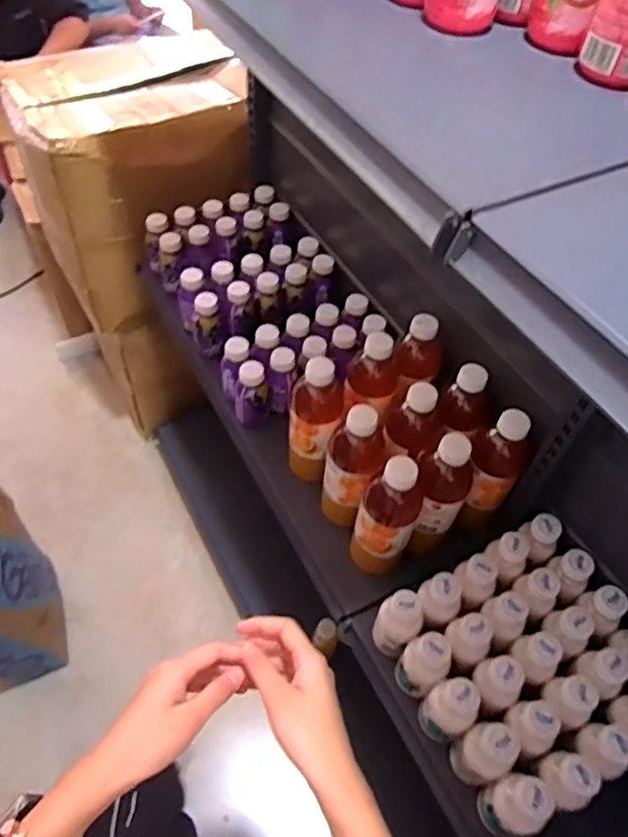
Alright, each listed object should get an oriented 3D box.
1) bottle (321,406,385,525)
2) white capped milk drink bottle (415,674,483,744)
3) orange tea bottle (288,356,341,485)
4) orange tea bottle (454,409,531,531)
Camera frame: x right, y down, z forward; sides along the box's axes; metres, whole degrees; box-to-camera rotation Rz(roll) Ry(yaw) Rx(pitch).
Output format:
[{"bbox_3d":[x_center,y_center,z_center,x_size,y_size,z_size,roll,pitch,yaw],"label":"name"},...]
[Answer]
[{"bbox_3d":[0.053,0.068,0.859,0.078,0.203,0.074,10,53,4],"label":"bottle"},{"bbox_3d":[0.167,0.364,0.753,0.050,0.130,0.060,-30,60,-23],"label":"white capped milk drink bottle"},{"bbox_3d":[0.000,0.011,0.918,0.078,0.230,0.066,6,53,1],"label":"orange tea bottle"},{"bbox_3d":[0.253,0.074,0.866,0.074,0.200,0.068,25,56,15],"label":"orange tea bottle"}]

